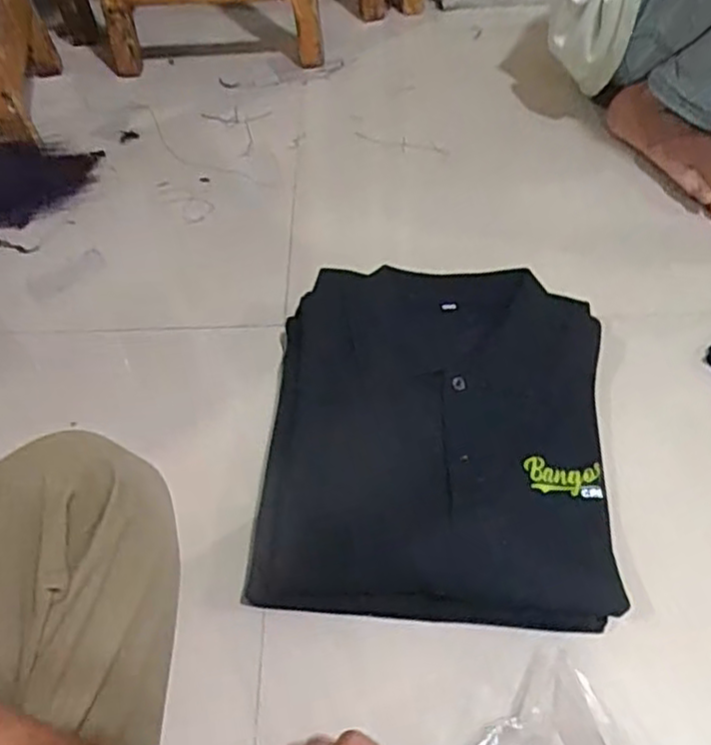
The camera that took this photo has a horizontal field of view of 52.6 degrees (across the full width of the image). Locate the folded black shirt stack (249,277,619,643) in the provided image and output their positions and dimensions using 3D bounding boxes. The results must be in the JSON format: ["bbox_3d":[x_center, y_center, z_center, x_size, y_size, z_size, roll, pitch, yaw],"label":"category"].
[{"bbox_3d":[0.070,0.051,0.644,0.292,0.070,0.320,3,53,6],"label":"folded black shirt stack"}]

